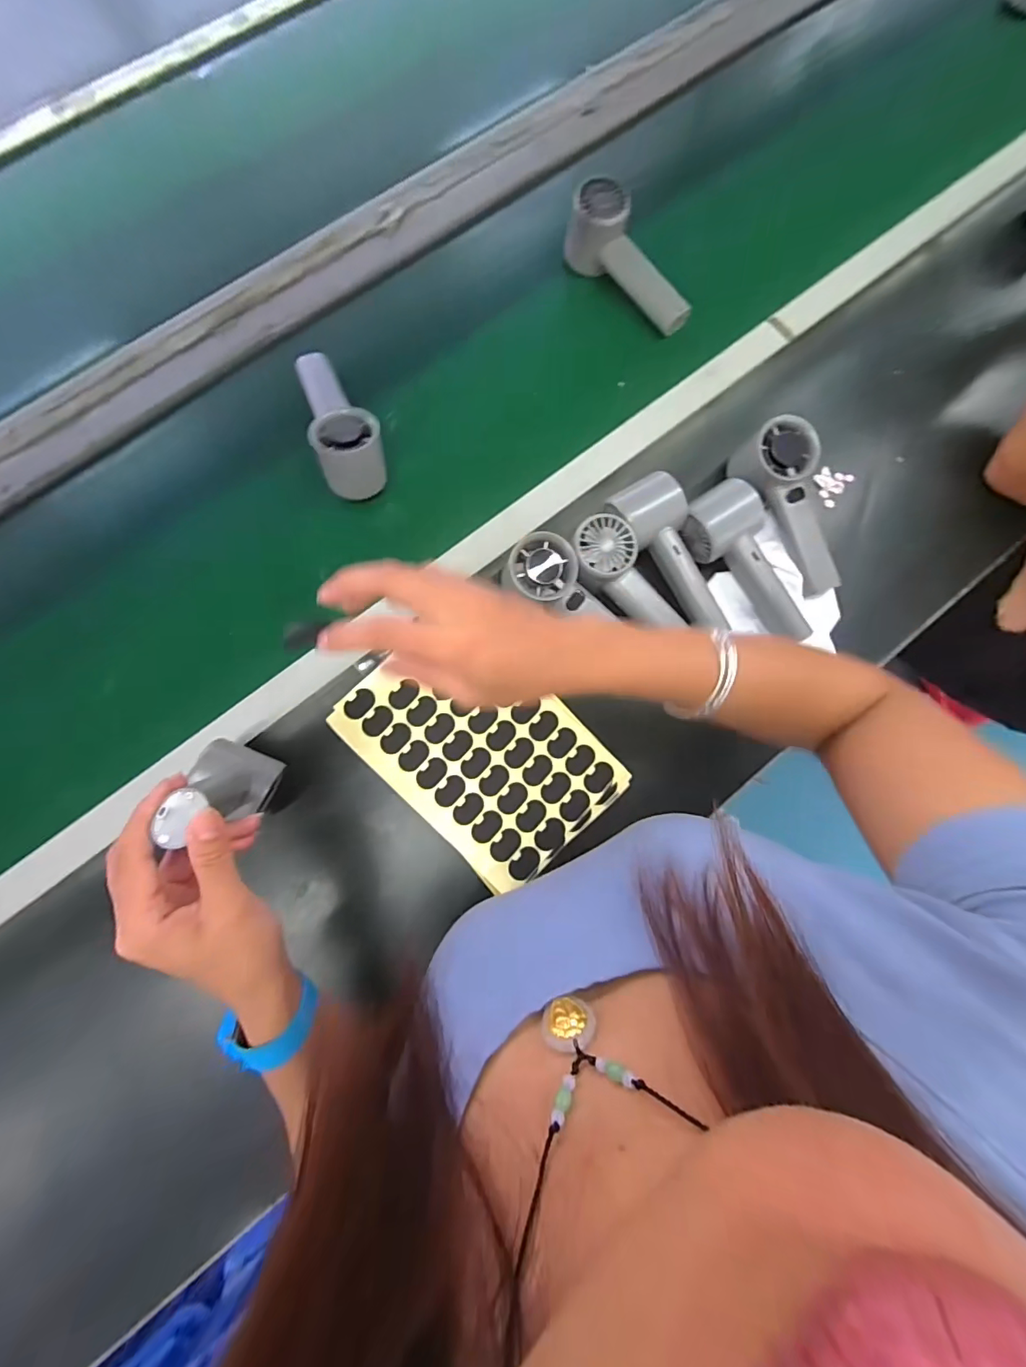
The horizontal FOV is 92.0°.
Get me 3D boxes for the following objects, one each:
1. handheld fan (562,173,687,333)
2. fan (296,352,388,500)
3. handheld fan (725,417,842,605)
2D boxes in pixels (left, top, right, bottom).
[{"bbox_3d":[0.117,-0.416,0.498,0.054,0.052,0.150,-42,93,-8],"label":"handheld fan"},{"bbox_3d":[-0.159,-0.248,0.459,0.057,0.062,0.171,-18,78,-4],"label":"fan"},{"bbox_3d":[0.257,-0.158,0.461,0.053,0.056,0.160,-22,95,-5],"label":"handheld fan"}]

